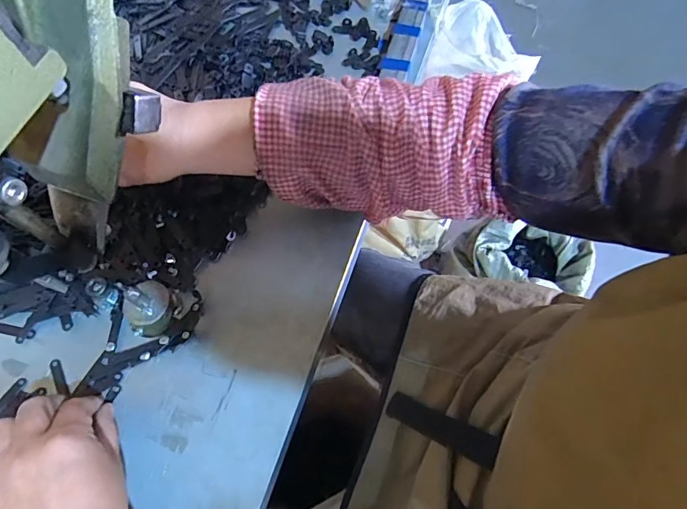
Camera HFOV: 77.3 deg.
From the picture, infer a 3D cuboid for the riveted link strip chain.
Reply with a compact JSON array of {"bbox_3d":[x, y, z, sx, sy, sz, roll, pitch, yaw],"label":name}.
[{"bbox_3d":[-0.176,0.069,0.370,0.117,0.011,0.067,-32,70,-11],"label":"riveted link strip chain"}]

